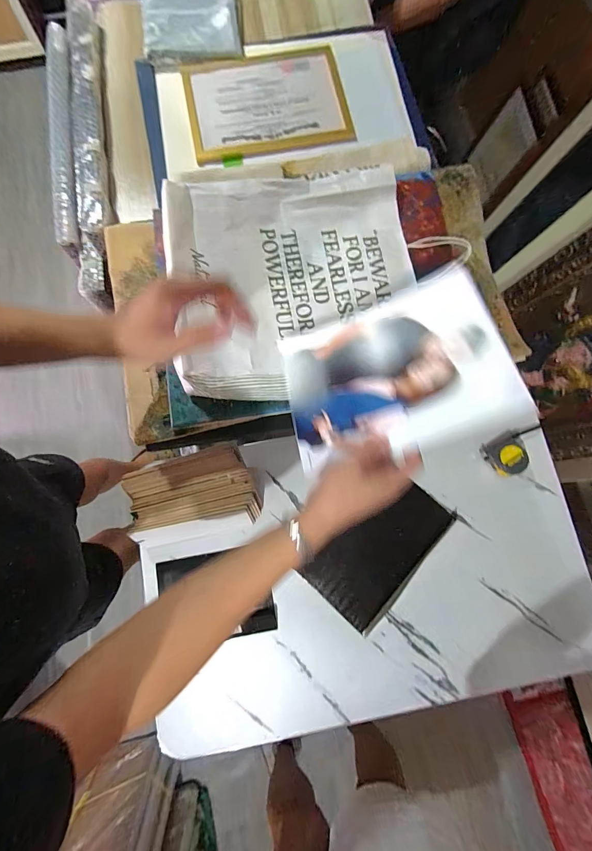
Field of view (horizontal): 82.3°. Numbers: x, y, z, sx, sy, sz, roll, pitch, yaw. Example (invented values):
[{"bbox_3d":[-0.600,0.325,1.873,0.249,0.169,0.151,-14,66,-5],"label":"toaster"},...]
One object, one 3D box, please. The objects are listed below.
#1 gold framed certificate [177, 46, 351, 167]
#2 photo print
[{"bbox_3d":[-0.062,-0.651,0.689,0.309,0.021,0.236,-11,80,-1],"label":"gold framed certificate"},{"bbox_3d":[0.109,-0.066,0.423,0.251,0.020,0.210,-19,63,21],"label":"photo print"}]

